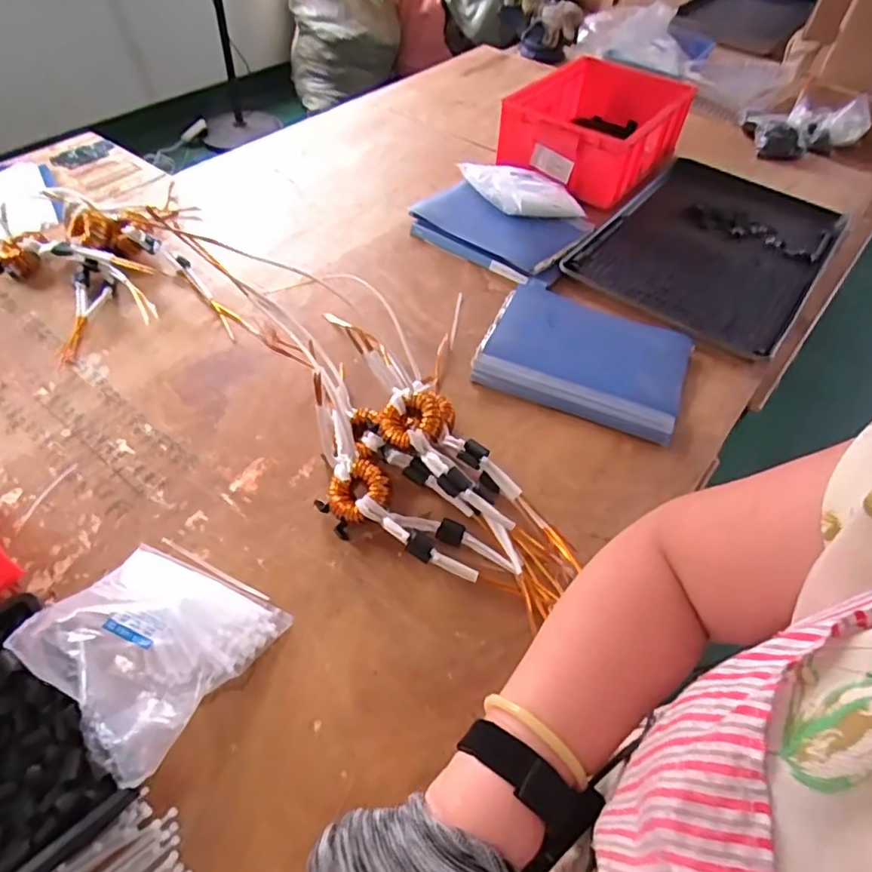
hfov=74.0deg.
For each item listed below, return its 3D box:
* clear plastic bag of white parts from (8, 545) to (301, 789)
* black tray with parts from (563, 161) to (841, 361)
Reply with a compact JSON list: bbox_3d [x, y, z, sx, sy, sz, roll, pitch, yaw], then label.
[{"bbox_3d":[-0.297,0.211,0.597,0.198,0.089,0.196,24,53,15],"label":"clear plastic bag of white parts"},{"bbox_3d":[0.560,-0.398,1.165,0.395,0.020,0.573,31,56,20],"label":"black tray with parts"}]

